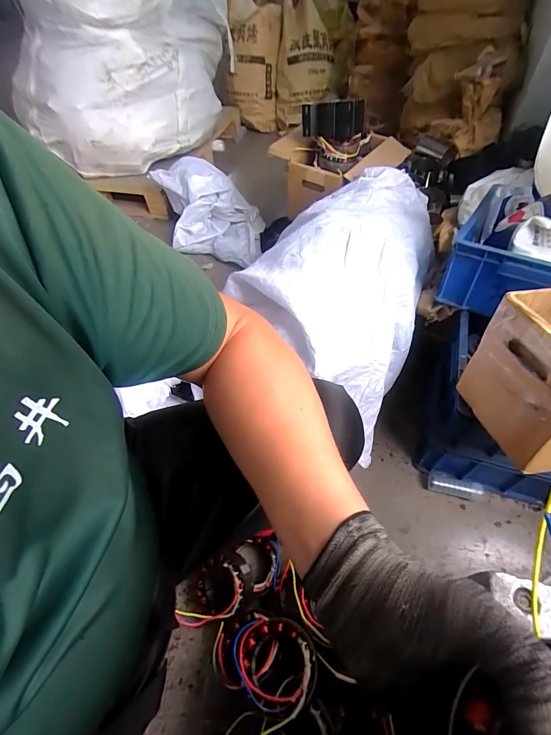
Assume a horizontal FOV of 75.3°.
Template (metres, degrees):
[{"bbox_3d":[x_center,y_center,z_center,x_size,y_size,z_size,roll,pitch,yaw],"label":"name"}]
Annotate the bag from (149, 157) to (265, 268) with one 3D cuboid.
[{"bbox_3d":[-0.237,-0.578,1.334,0.352,0.209,0.404,-13,54,-6],"label":"bag"}]

